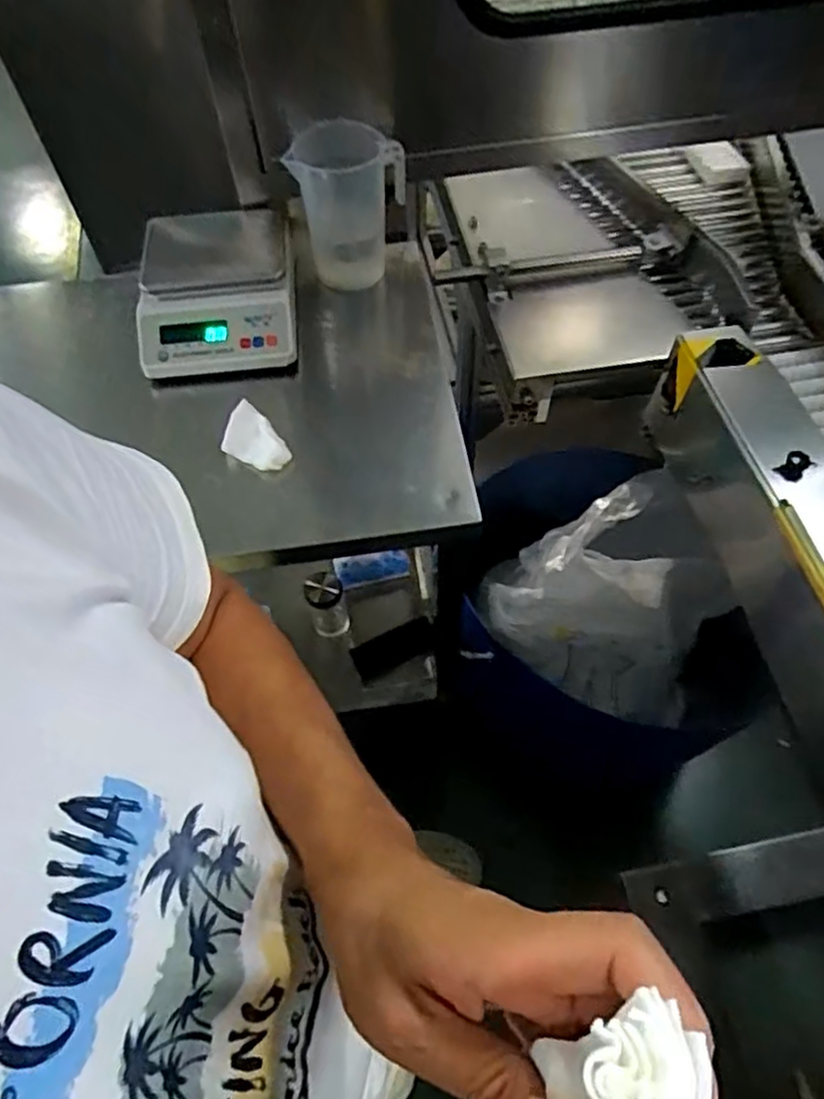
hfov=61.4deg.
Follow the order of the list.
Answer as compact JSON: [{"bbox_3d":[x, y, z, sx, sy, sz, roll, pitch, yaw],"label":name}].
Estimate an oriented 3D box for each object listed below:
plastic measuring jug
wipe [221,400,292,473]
[{"bbox_3d":[-0.083,-0.462,0.938,0.139,0.169,0.104,5,59,5],"label":"plastic measuring jug"},{"bbox_3d":[-0.178,-0.127,0.806,0.093,0.024,0.057,29,64,18],"label":"wipe"}]

